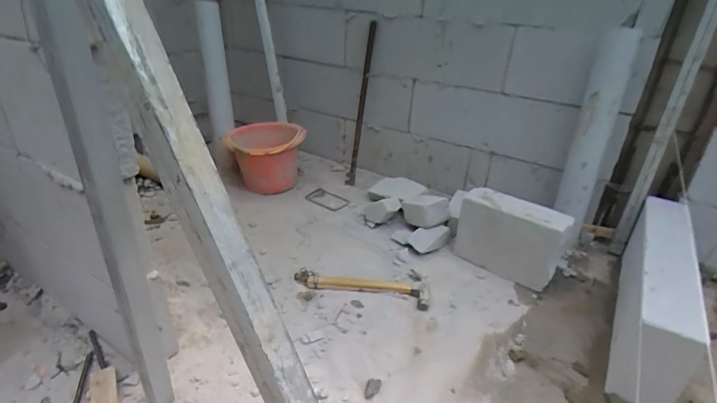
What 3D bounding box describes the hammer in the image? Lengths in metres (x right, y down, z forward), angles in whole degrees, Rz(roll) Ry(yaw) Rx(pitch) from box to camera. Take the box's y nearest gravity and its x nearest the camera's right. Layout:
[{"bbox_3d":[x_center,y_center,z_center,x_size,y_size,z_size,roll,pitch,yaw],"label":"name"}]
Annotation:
[{"bbox_3d":[0.012,0.203,1.095,0.342,0.027,0.139,8,28,7],"label":"hammer"}]

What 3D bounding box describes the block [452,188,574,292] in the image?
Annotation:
[{"bbox_3d":[0.409,0.104,1.140,0.277,0.210,0.093,27,35,37],"label":"block"}]

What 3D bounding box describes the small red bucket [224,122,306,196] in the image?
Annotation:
[{"bbox_3d":[-0.330,-0.142,1.490,0.258,0.235,0.259,-4,29,-15],"label":"small red bucket"}]

